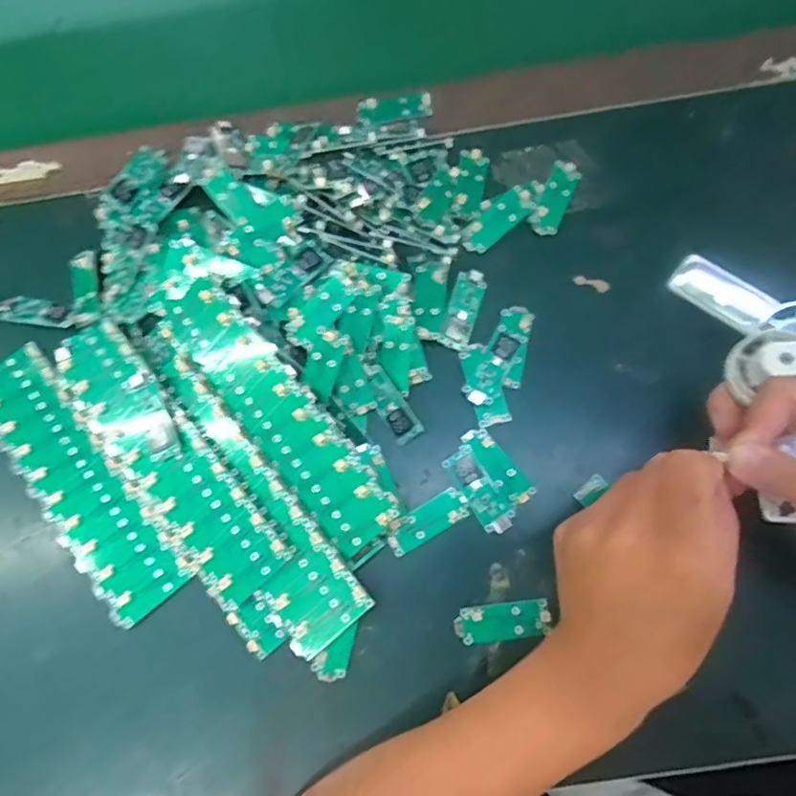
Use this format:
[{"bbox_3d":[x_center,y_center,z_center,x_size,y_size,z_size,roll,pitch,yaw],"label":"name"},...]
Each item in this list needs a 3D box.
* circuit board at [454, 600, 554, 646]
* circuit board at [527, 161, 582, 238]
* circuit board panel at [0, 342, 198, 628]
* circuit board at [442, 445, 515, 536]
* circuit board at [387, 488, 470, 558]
[{"bbox_3d":[0.058,0.124,0.327,0.052,0.005,0.019,-7,75,1],"label":"circuit board"},{"bbox_3d":[0.102,-0.129,0.381,0.019,0.005,0.050,25,78,9],"label":"circuit board"},{"bbox_3d":[-0.197,0.049,0.359,0.051,0.007,0.185,-39,77,-8],"label":"circuit board panel"},{"bbox_3d":[0.047,0.054,0.342,0.020,0.005,0.051,-32,76,-6],"label":"circuit board"},{"bbox_3d":[0.017,0.072,0.342,0.049,0.007,0.019,-30,76,-5],"label":"circuit board"}]

